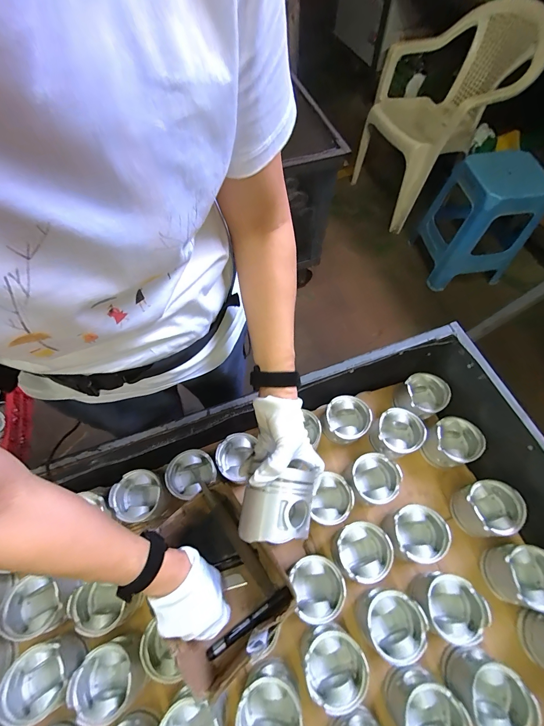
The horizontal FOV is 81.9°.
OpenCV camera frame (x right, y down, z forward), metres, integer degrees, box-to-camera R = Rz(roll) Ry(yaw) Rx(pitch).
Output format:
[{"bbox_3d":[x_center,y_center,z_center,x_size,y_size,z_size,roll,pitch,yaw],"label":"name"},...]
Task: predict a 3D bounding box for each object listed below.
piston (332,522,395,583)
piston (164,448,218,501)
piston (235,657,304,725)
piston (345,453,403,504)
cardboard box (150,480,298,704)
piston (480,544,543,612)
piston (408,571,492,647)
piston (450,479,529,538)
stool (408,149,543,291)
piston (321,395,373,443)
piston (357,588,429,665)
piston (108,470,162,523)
[{"bbox_3d":[0.166,0.350,0.588,0.089,0.092,0.088,0,63,1],"label":"piston"},{"bbox_3d":[-0.163,0.230,0.641,0.080,0.077,0.088,0,63,1],"label":"piston"},{"bbox_3d":[-0.003,0.526,0.473,0.095,0.064,0.095,-26,66,-12],"label":"piston"},{"bbox_3d":[0.200,0.241,0.644,0.094,0.093,0.094,0,63,1],"label":"piston"},{"bbox_3d":[-0.085,0.329,0.493,0.158,0.114,0.214,-31,67,-14],"label":"cardboard box"},{"bbox_3d":[0.447,0.375,0.556,0.096,0.076,0.091,0,63,1],"label":"piston"},{"bbox_3d":[0.303,0.418,0.539,0.090,0.077,0.093,0,63,1],"label":"piston"},{"bbox_3d":[0.416,0.285,0.615,0.097,0.090,0.093,0,63,1],"label":"piston"},{"bbox_3d":[0.904,-0.628,1.368,0.366,0.406,0.444,-9,64,-4],"label":"stool"},{"bbox_3d":[0.156,0.128,0.681,0.097,0.080,0.096,0,63,1],"label":"piston"},{"bbox_3d":[0.201,0.436,0.533,0.092,0.077,0.089,0,63,1],"label":"piston"},{"bbox_3d":[-0.262,0.263,0.619,0.083,0.062,0.091,0,63,1],"label":"piston"}]

